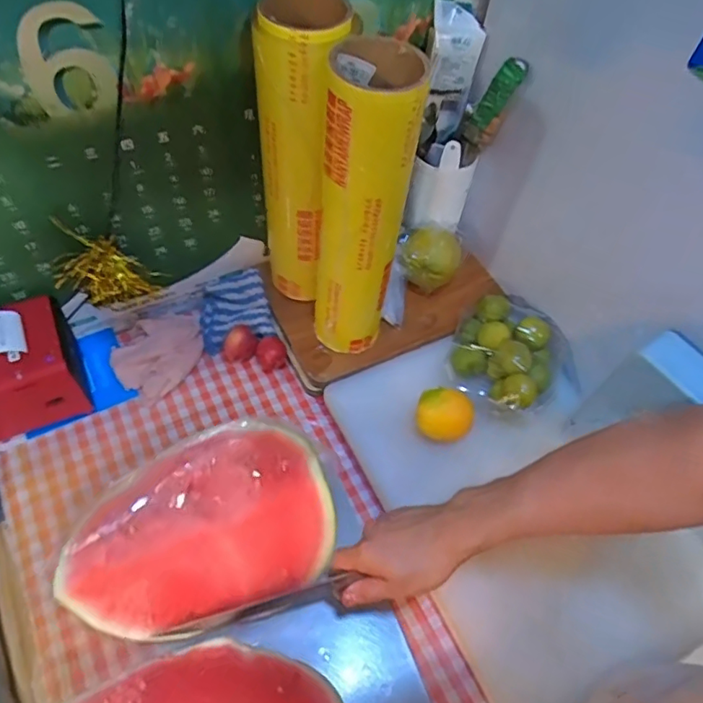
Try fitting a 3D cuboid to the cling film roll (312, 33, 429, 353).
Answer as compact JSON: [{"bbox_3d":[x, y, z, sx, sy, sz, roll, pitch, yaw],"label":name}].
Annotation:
[{"bbox_3d":[0.008,-0.131,0.598,0.084,0.358,0.090,10,57,2],"label":"cling film roll"}]

